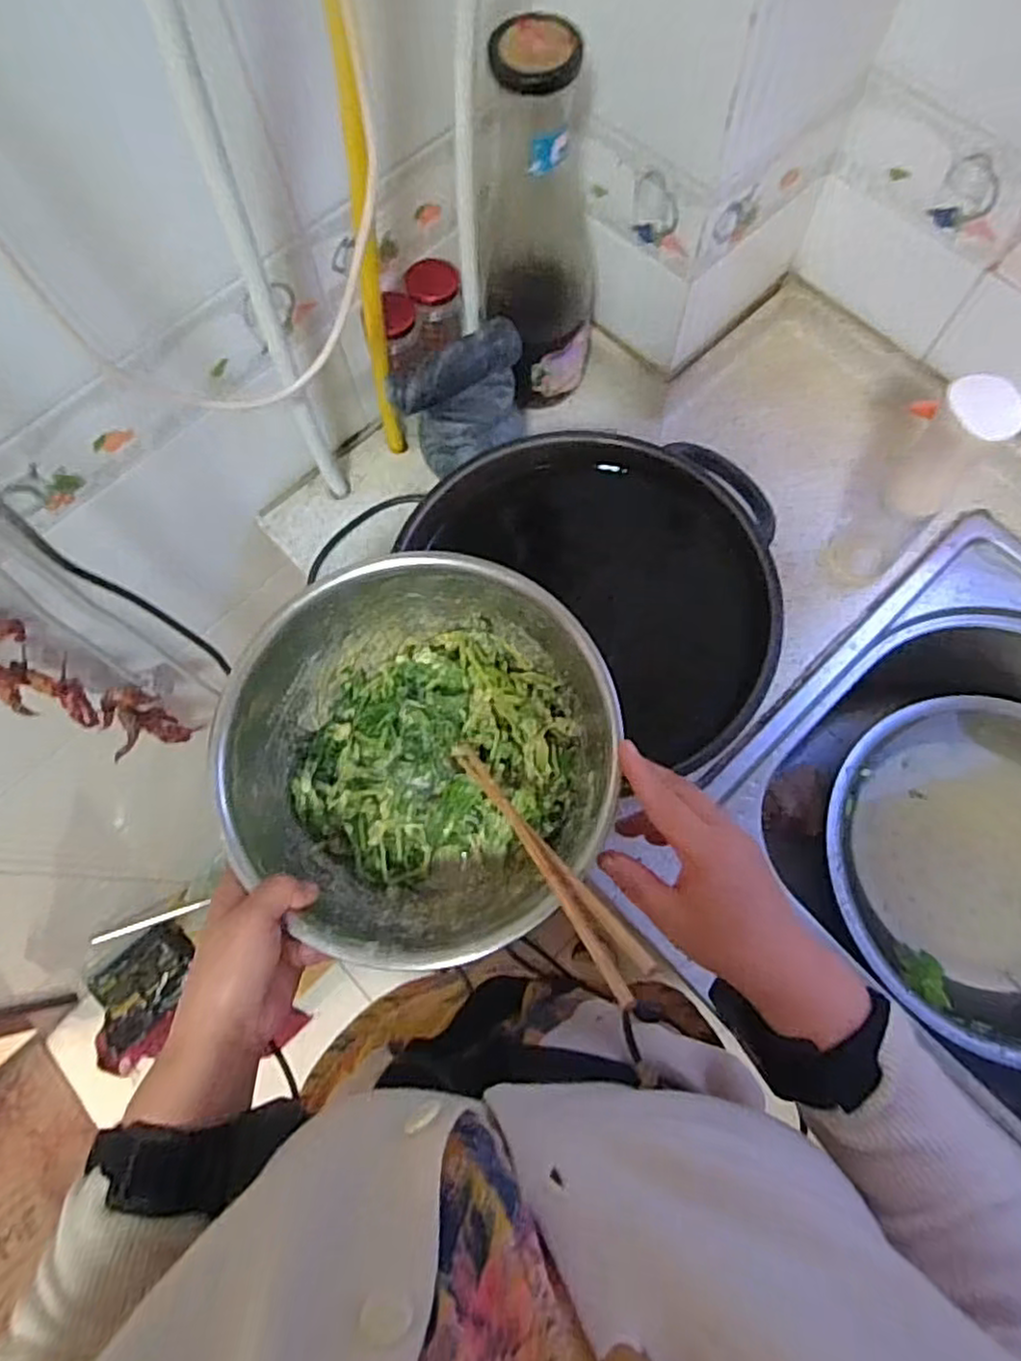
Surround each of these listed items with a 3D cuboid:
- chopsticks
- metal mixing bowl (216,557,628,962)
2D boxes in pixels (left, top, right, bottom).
[{"bbox_3d":[0.015,0.099,0.413,0.024,0.015,0.214,-35,40,-9],"label":"chopsticks"},{"bbox_3d":[-0.057,0.055,0.469,0.239,0.114,0.237,-1,72,2],"label":"metal mixing bowl"}]

